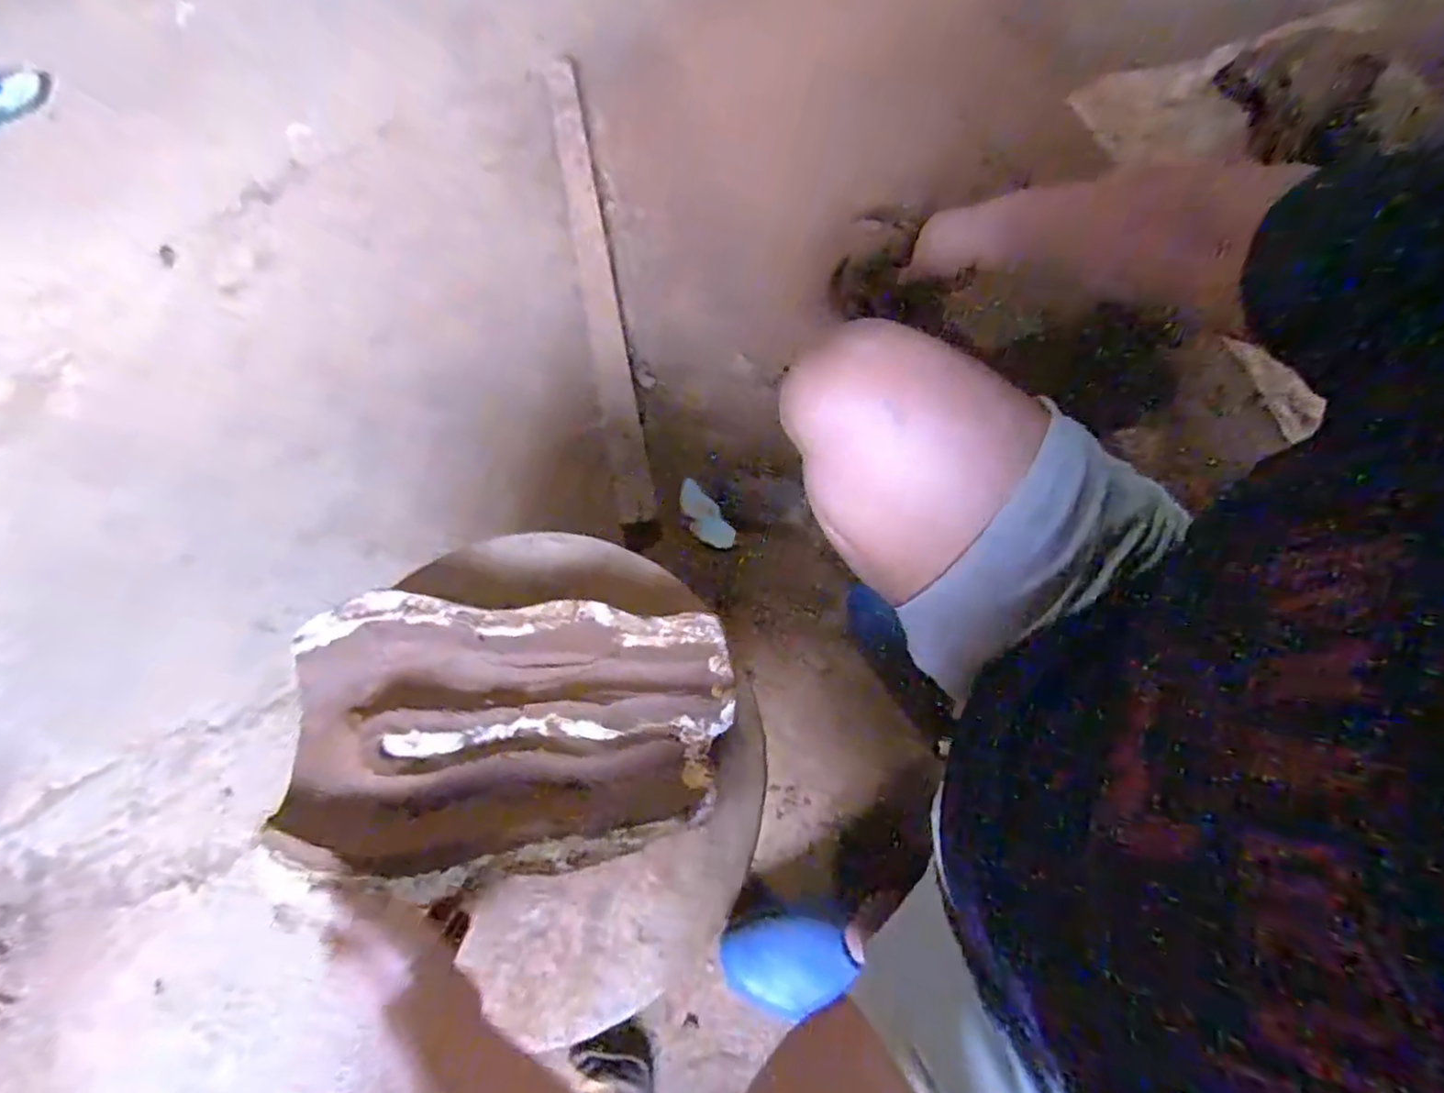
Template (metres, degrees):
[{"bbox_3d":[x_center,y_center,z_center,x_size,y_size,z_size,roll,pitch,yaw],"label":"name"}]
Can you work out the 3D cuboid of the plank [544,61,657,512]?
[{"bbox_3d":[-0.198,-0.432,1.023,0.054,0.028,0.824,-11,75,-1],"label":"plank"}]

